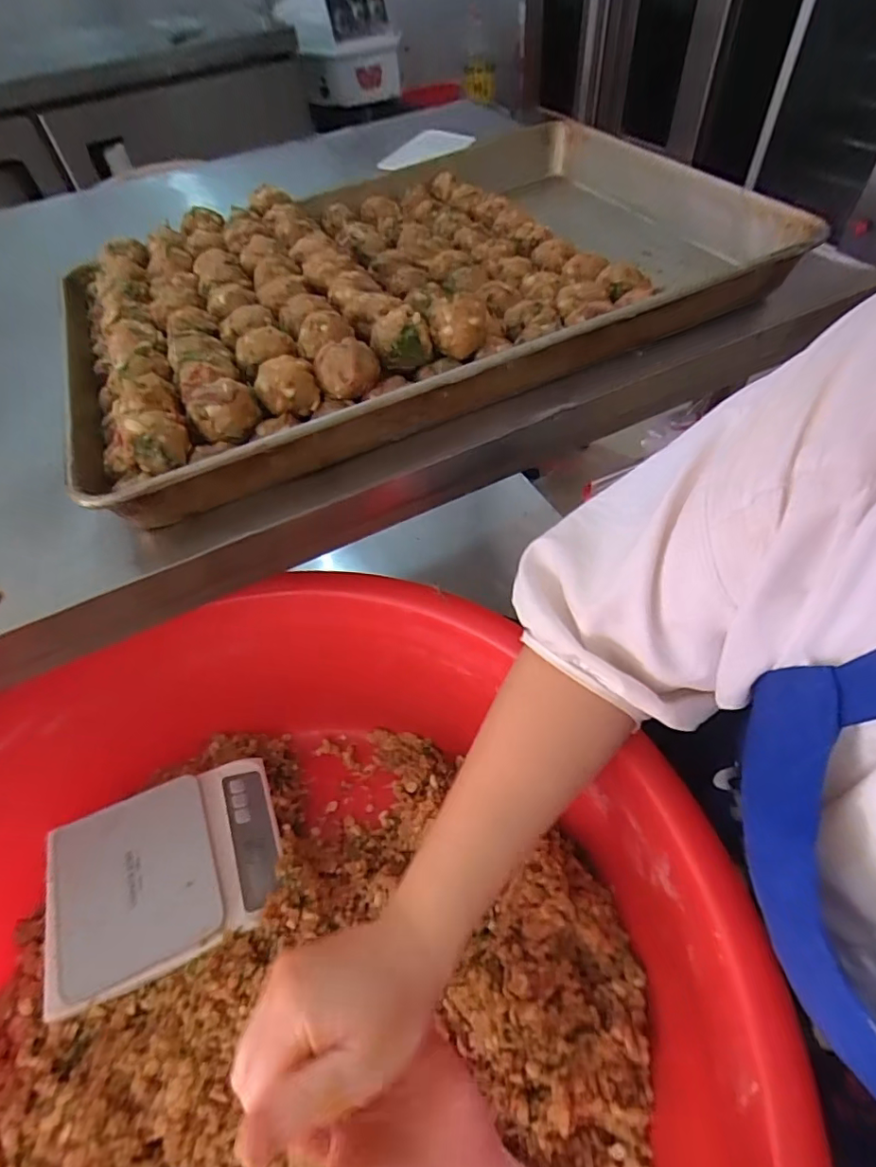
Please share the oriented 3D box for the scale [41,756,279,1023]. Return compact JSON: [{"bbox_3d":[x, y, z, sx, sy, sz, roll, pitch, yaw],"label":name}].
[{"bbox_3d":[-0.236,0.248,0.469,0.178,0.046,0.146,-20,54,-10],"label":"scale"}]

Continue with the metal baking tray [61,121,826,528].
[{"bbox_3d":[-0.036,-0.274,0.487,0.567,0.063,0.376,-23,55,-12],"label":"metal baking tray"}]

